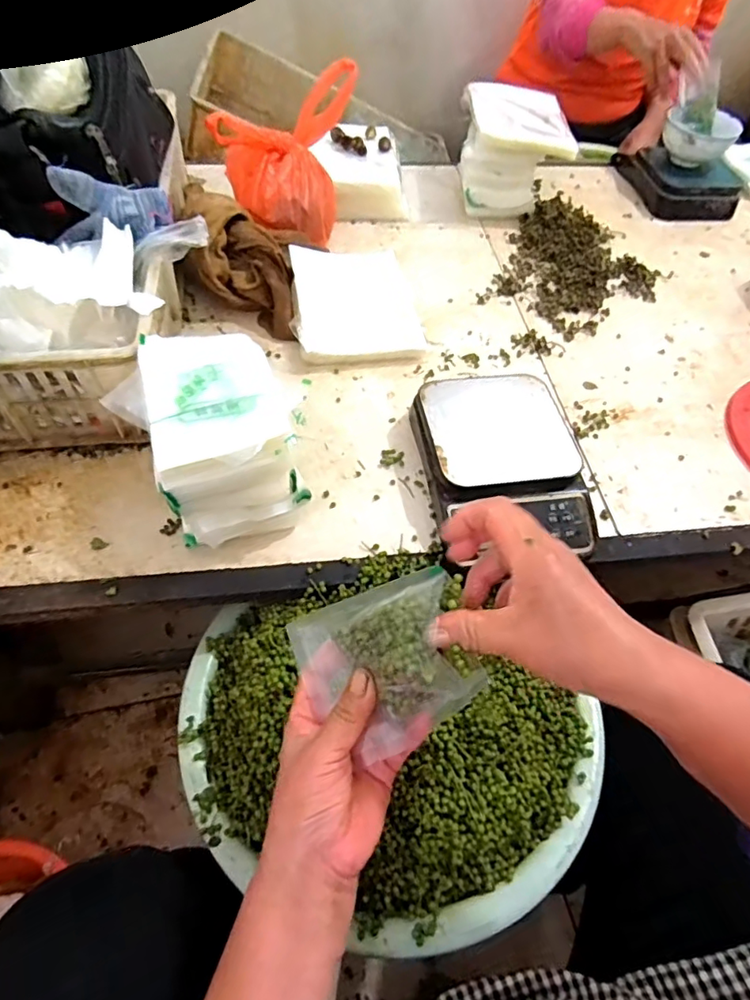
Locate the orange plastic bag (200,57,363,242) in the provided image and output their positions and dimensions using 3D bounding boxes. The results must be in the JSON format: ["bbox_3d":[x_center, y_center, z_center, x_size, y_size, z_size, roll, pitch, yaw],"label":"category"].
[{"bbox_3d":[-0.125,-0.473,0.773,0.177,0.178,0.175,4,55,-2],"label":"orange plastic bag"}]

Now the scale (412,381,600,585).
[{"bbox_3d":[0.131,-0.036,0.563,0.156,0.059,0.209,-5,56,-8],"label":"scale"}]

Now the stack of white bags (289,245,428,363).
[{"bbox_3d":[-0.031,-0.268,0.733,0.159,0.040,0.208,-8,56,-10],"label":"stack of white bags"}]

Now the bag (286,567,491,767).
[{"bbox_3d":[0.002,0.107,0.348,0.028,0.127,0.096,-3,68,-51],"label":"bag"}]

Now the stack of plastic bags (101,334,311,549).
[{"bbox_3d":[-0.146,-0.051,0.508,0.136,0.131,0.156,-17,58,-16],"label":"stack of plastic bags"}]

